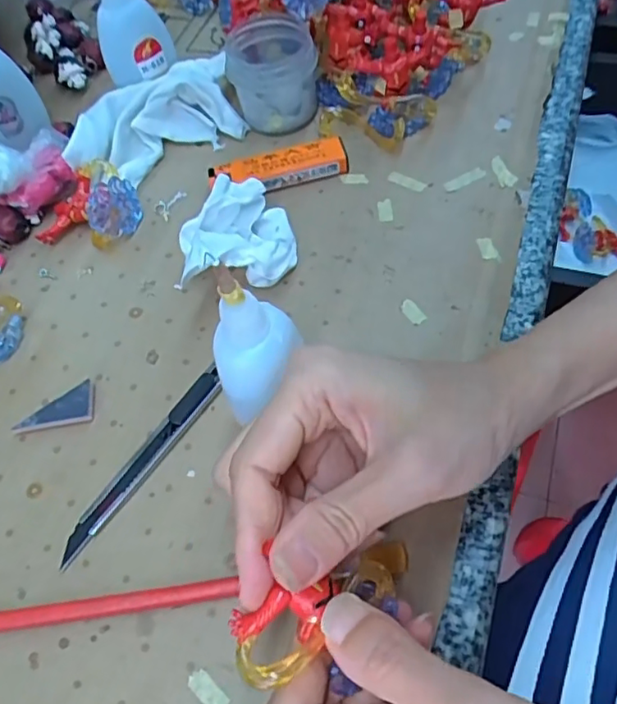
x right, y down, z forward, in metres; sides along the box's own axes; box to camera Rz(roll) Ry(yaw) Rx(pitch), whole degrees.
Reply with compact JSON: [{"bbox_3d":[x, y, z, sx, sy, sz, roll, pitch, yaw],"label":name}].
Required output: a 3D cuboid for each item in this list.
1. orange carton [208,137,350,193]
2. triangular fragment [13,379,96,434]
[{"bbox_3d":[-0.018,-0.107,0.344,0.078,0.013,0.022,-14,59,-1],"label":"orange carton"},{"bbox_3d":[-0.122,0.027,0.285,0.037,0.006,0.020,-11,59,0],"label":"triangular fragment"}]

